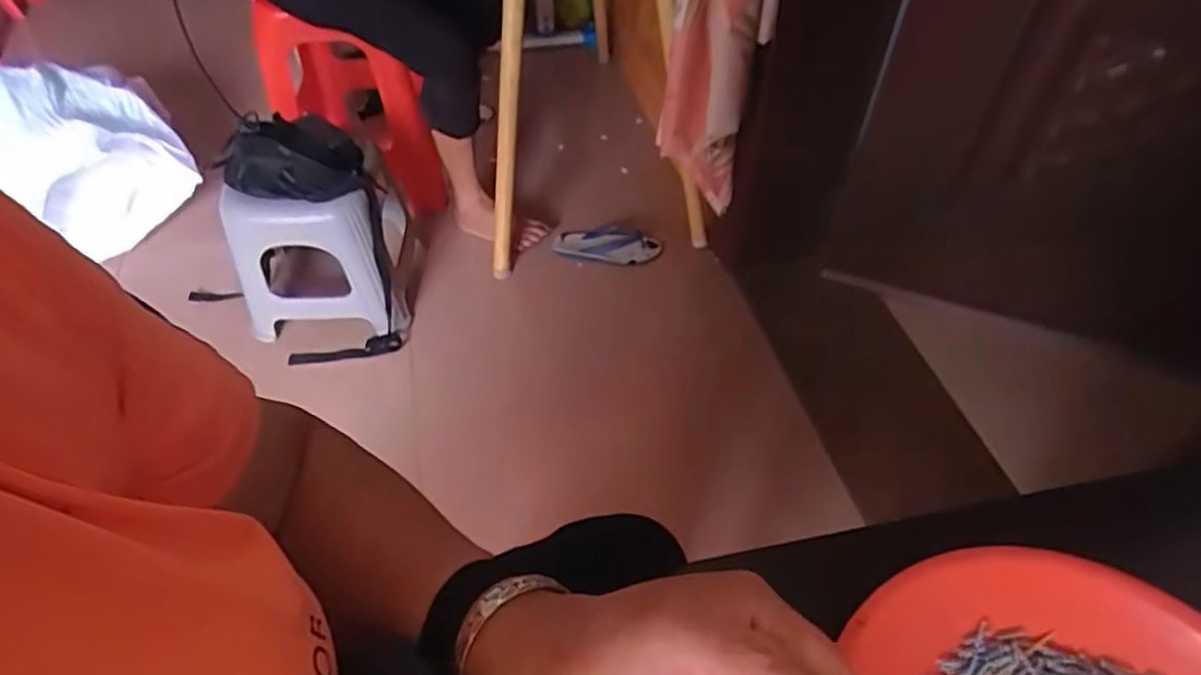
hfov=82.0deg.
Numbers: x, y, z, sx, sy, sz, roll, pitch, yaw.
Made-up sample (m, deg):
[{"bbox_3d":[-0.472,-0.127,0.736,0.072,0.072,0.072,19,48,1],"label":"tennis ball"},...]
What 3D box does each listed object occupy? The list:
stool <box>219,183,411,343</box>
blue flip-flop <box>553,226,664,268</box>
[{"bbox_3d":[-0.516,-0.208,1.327,0.309,0.291,0.288,1,50,0],"label":"stool"},{"bbox_3d":[0.017,-0.218,1.568,0.244,0.050,0.112,10,50,7],"label":"blue flip-flop"}]

